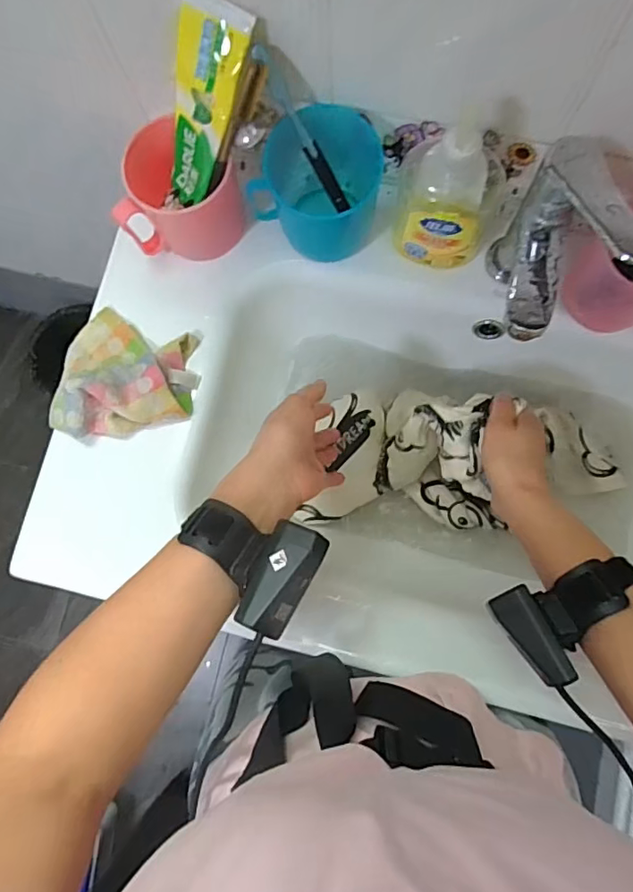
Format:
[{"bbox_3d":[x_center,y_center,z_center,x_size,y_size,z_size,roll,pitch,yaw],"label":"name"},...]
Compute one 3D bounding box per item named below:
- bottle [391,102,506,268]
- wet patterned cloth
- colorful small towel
[{"bbox_3d":[0.109,-0.209,0.462,0.084,0.141,0.045,18,83,6],"label":"bottle"},{"bbox_3d":[0.156,0.008,0.533,0.317,0.150,0.140,2,81,4],"label":"wet patterned cloth"},{"bbox_3d":[-0.185,-0.066,0.514,0.129,0.044,0.125,10,82,5],"label":"colorful small towel"}]

